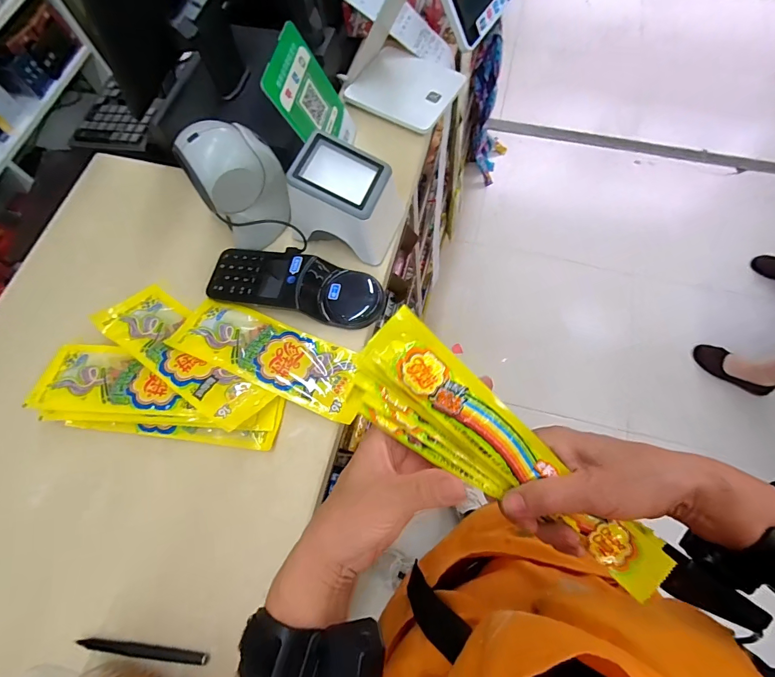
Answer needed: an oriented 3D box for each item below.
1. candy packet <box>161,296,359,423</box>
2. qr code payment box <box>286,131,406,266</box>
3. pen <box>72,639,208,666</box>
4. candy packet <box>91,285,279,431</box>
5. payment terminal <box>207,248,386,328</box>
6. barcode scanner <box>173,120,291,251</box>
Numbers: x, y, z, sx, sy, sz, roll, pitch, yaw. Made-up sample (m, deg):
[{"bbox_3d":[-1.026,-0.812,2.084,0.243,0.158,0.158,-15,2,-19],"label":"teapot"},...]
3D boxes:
[{"bbox_3d":[-0.137,0.018,0.459,0.234,0.027,0.082,20,72,9],"label":"candy packet"},{"bbox_3d":[-0.048,-0.174,0.480,0.119,0.100,0.105,20,72,9],"label":"qr code payment box"},{"bbox_3d":[-0.235,0.301,0.370,0.131,0.009,0.011,4,70,3],"label":"pen"},{"bbox_3d":[-0.243,0.015,0.454,0.244,0.012,0.081,35,53,19],"label":"candy packet"},{"bbox_3d":[-0.116,-0.067,0.489,0.217,0.041,0.079,13,71,6],"label":"payment terminal"},{"bbox_3d":[-0.176,-0.185,0.472,0.101,0.138,0.084,-25,71,-7],"label":"barcode scanner"}]

